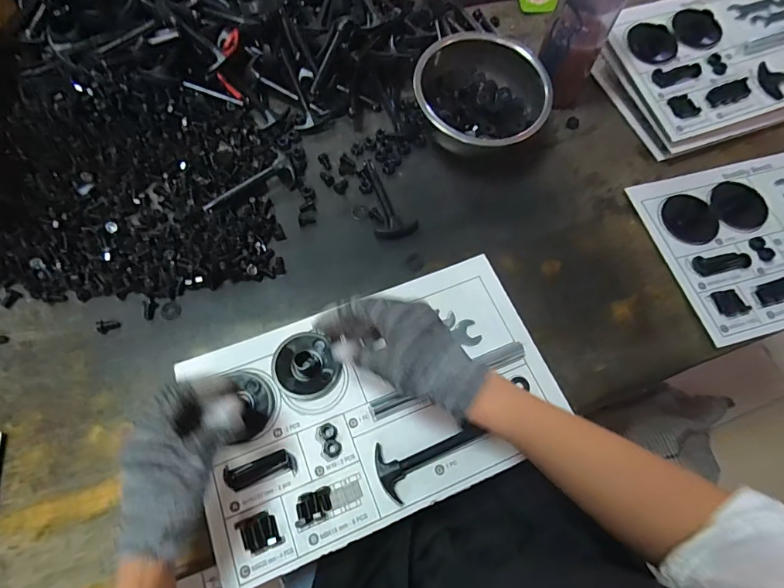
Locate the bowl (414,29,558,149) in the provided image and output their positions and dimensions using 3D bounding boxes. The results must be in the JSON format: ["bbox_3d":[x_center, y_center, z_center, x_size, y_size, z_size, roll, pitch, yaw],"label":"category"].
[{"bbox_3d":[0.116,-0.263,0.580,0.172,0.084,0.171,1,67,-2],"label":"bowl"}]

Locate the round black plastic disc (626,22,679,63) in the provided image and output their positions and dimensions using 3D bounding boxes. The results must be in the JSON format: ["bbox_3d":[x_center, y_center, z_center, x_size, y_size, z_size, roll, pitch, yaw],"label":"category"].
[{"bbox_3d":[0.364,-0.352,0.608,0.065,0.013,0.066,1,67,-2],"label":"round black plastic disc"}]

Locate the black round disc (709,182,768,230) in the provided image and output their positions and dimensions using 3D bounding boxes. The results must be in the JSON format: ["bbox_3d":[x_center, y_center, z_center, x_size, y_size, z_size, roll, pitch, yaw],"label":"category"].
[{"bbox_3d":[0.452,-0.117,0.562,0.070,0.004,0.073,1,67,-2],"label":"black round disc"}]

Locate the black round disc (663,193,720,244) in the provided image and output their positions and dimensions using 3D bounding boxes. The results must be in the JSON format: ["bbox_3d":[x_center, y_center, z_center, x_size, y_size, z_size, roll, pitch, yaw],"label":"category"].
[{"bbox_3d":[0.382,-0.097,0.556,0.066,0.004,0.070,1,67,-2],"label":"black round disc"}]

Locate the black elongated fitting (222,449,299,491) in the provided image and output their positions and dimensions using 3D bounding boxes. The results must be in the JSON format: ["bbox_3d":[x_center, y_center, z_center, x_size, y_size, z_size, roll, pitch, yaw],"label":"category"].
[{"bbox_3d":[-0.126,0.169,0.417,0.065,0.012,0.024,-13,68,-8],"label":"black elongated fitting"}]

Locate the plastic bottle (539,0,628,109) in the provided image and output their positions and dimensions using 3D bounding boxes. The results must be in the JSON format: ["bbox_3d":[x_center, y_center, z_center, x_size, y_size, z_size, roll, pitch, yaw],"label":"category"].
[{"bbox_3d":[0.239,-0.336,0.546,0.073,0.209,0.074,24,68,7],"label":"plastic bottle"}]

